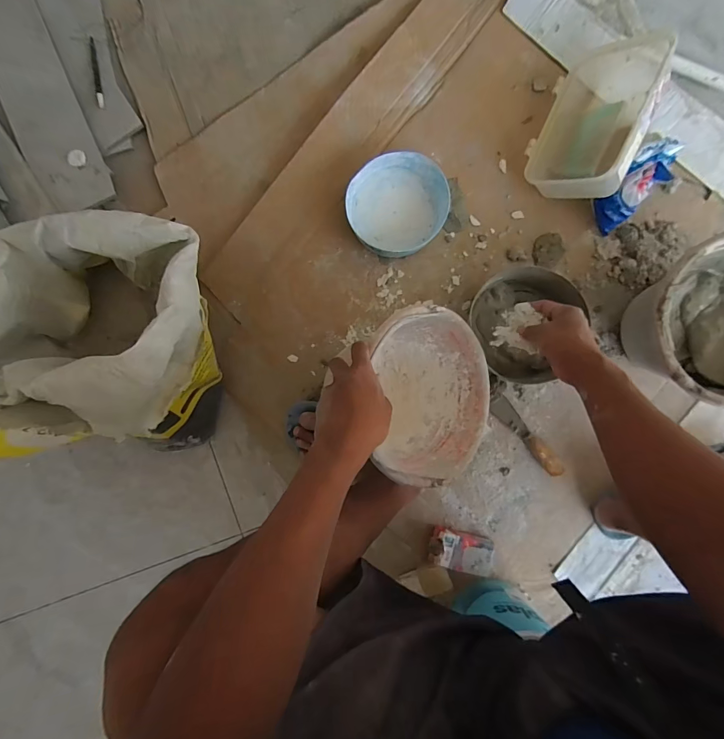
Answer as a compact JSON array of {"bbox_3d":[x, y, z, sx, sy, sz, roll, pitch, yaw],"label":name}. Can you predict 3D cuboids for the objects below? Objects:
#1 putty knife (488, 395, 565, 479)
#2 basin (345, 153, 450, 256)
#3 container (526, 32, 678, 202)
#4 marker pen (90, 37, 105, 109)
[{"bbox_3d":[0.284,0.114,0.653,0.032,0.022,0.160,-41,88,2],"label":"putty knife"},{"bbox_3d":[0.061,-0.282,0.652,0.162,0.053,0.152,0,89,3],"label":"basin"},{"bbox_3d":[0.386,-0.398,0.614,0.146,0.091,0.232,28,93,44],"label":"container"},{"bbox_3d":[-0.487,-0.543,0.695,0.011,0.010,0.135,-11,89,3],"label":"marker pen"}]

